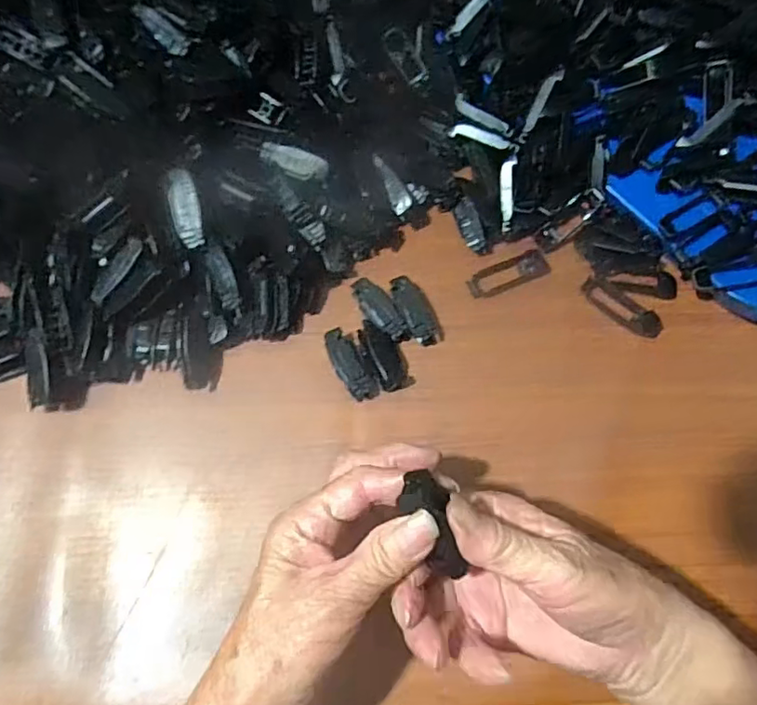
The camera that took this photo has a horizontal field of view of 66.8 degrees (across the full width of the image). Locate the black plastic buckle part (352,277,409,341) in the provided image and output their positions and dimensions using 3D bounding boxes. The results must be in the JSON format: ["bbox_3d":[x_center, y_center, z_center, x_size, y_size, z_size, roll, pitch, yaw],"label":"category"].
[{"bbox_3d":[0.001,-0.028,0.393,0.019,0.018,0.051,-29,76,-9],"label":"black plastic buckle part"}]

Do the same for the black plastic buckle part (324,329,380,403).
[{"bbox_3d":[-0.019,0.008,0.381,0.019,0.015,0.050,-30,76,-9],"label":"black plastic buckle part"}]

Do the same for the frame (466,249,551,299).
[{"bbox_3d":[0.092,-0.055,0.405,0.059,0.004,0.020,-22,75,-7],"label":"frame"}]

